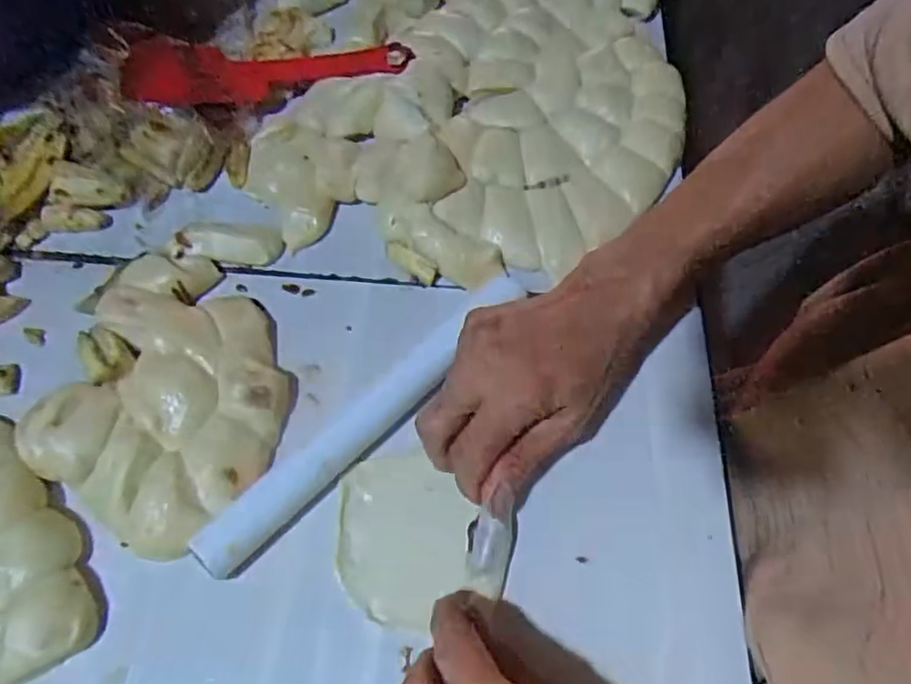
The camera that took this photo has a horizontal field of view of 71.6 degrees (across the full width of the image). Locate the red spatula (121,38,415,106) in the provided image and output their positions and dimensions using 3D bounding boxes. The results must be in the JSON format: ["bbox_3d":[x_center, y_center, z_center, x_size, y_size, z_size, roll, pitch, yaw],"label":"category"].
[{"bbox_3d":[-0.131,-0.192,0.454,0.195,0.023,0.050,-4,63,-6],"label":"red spatula"}]

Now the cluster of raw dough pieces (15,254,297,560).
[{"bbox_3d":[-0.163,0.024,0.354,0.146,0.022,0.139,33,65,13],"label":"cluster of raw dough pieces"}]

